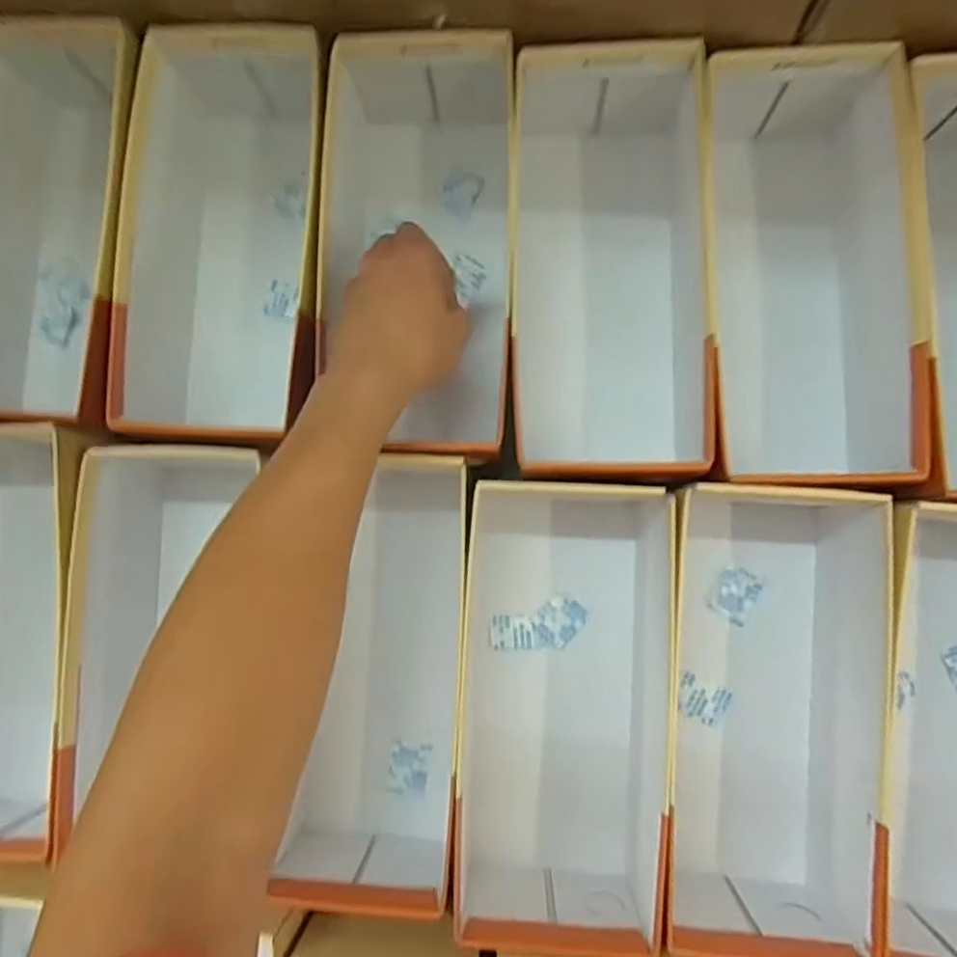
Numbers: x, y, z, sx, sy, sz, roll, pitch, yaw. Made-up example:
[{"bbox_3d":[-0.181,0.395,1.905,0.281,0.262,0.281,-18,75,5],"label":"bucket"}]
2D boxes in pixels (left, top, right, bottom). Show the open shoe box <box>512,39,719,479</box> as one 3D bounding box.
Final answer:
[{"bbox_3d":[0.090,-0.142,0.466,0.126,0.097,0.283,0,86,4],"label":"open shoe box"}]

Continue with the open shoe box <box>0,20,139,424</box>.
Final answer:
[{"bbox_3d":[-0.304,-0.187,0.498,0.140,0.106,0.291,5,86,5],"label":"open shoe box"}]

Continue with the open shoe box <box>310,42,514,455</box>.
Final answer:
[{"bbox_3d":[-0.037,-0.160,0.473,0.135,0.090,0.266,0,86,4],"label":"open shoe box"}]

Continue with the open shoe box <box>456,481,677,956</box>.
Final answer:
[{"bbox_3d":[0.053,0.145,0.443,0.133,0.090,0.286,3,86,4],"label":"open shoe box"}]

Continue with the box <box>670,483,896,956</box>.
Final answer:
[{"bbox_3d":[0.192,0.152,0.433,0.148,0.091,0.282,3,86,4],"label":"box"}]

